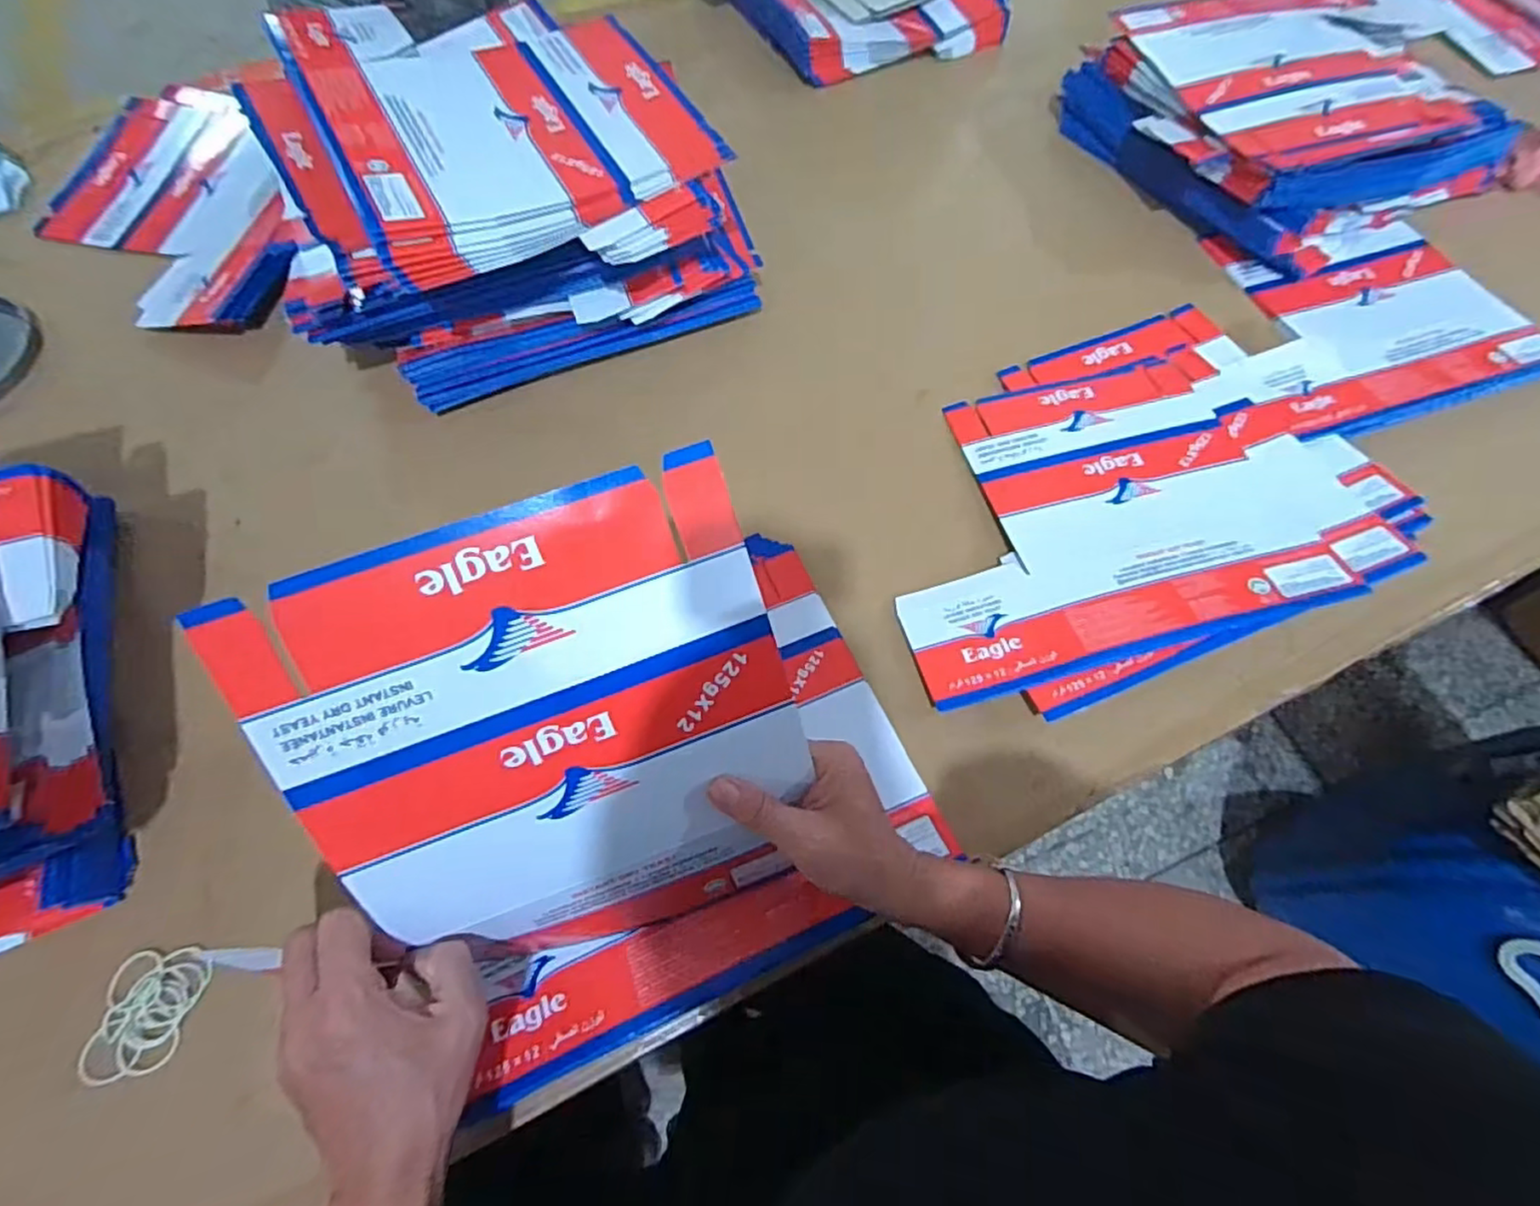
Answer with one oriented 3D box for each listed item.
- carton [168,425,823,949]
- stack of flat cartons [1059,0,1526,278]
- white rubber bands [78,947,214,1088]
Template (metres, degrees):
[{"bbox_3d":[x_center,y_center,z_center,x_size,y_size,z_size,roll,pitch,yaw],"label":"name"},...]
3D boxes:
[{"bbox_3d":[-0.102,0.079,0.347,0.231,0.254,0.024,-19,23,-7],"label":"carton"},{"bbox_3d":[0.594,-0.566,0.787,0.375,0.096,0.359,-21,67,-10],"label":"stack of flat cartons"},{"bbox_3d":[-0.401,0.265,0.437,0.068,0.011,0.074,0,65,0],"label":"white rubber bands"}]

